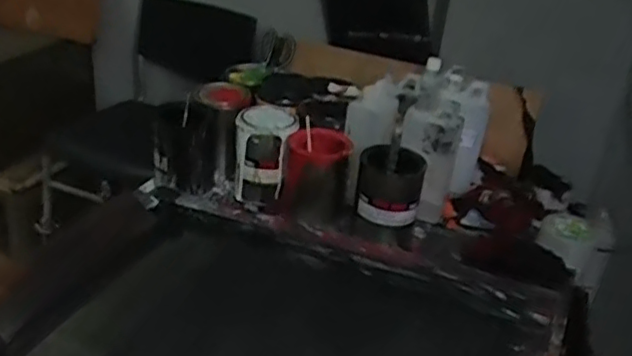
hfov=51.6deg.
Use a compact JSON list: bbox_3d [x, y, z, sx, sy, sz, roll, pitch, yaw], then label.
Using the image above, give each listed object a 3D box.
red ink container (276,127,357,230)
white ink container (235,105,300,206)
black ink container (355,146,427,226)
[{"bbox_3d":[-0.004,0.000,1.138,0.113,0.149,0.091,8,28,3],"label":"red ink container"},{"bbox_3d":[-0.092,-0.039,1.169,0.106,0.154,0.091,6,28,-2],"label":"white ink container"},{"bbox_3d":[0.122,0.012,1.075,0.103,0.110,0.087,11,28,7],"label":"black ink container"}]

